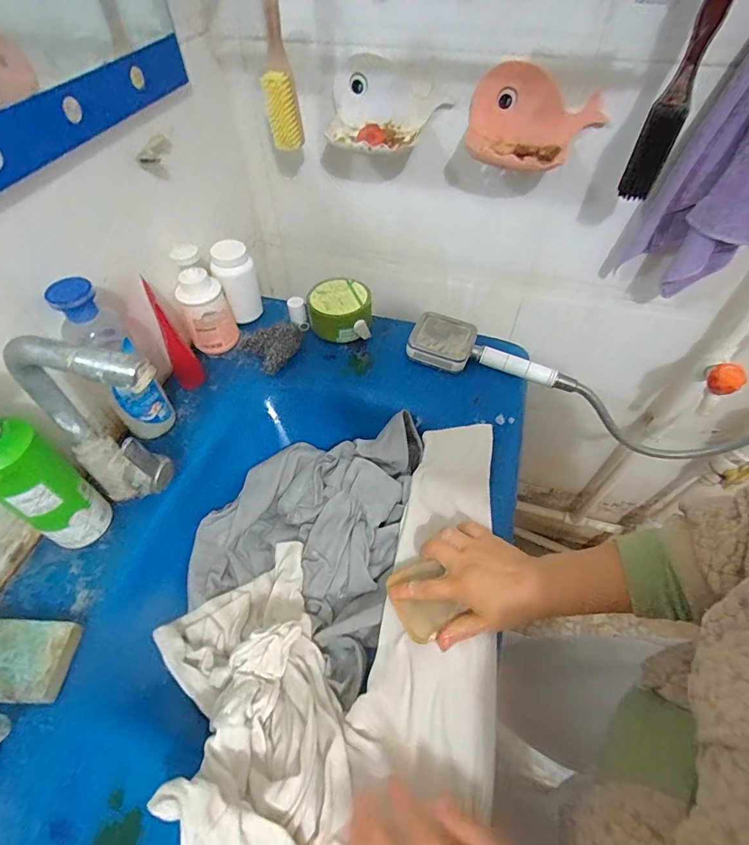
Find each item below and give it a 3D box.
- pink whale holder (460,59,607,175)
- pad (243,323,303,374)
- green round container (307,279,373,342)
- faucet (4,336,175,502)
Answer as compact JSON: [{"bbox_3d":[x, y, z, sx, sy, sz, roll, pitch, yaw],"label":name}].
[{"bbox_3d":[0.201,-0.383,0.553,0.168,0.092,0.078,13,53,11],"label":"pink whale holder"},{"bbox_3d":[-0.154,-0.127,0.696,0.092,0.022,0.081,-38,61,-25],"label":"pad"},{"bbox_3d":[-0.058,-0.182,0.724,0.100,0.071,0.100,0,52,1],"label":"green round container"},{"bbox_3d":[-0.249,0.017,0.437,0.157,0.241,0.049,17,54,14],"label":"faucet"}]

